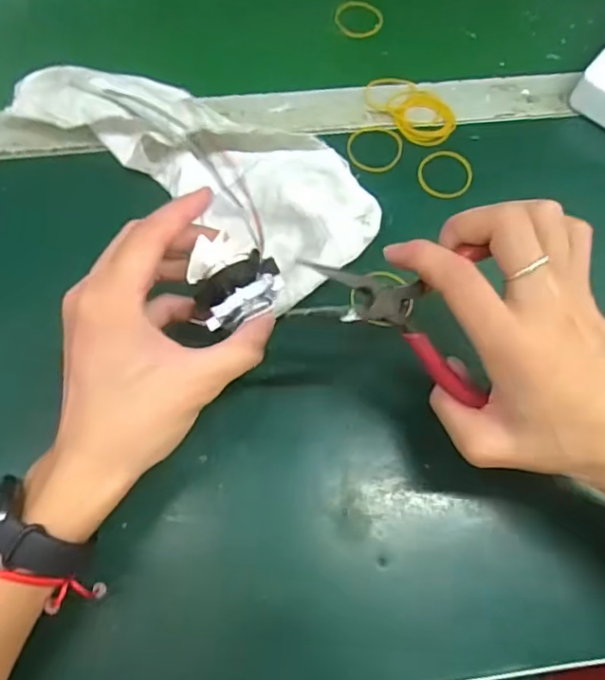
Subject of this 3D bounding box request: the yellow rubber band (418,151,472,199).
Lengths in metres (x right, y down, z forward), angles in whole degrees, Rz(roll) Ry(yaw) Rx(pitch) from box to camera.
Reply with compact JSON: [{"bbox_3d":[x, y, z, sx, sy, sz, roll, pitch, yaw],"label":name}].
[{"bbox_3d":[0.101,-0.117,0.404,0.039,0.004,0.039,2,75,-8],"label":"yellow rubber band"}]

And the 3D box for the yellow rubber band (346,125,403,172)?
[{"bbox_3d":[0.052,-0.138,0.408,0.039,0.004,0.039,2,66,-1],"label":"yellow rubber band"}]

